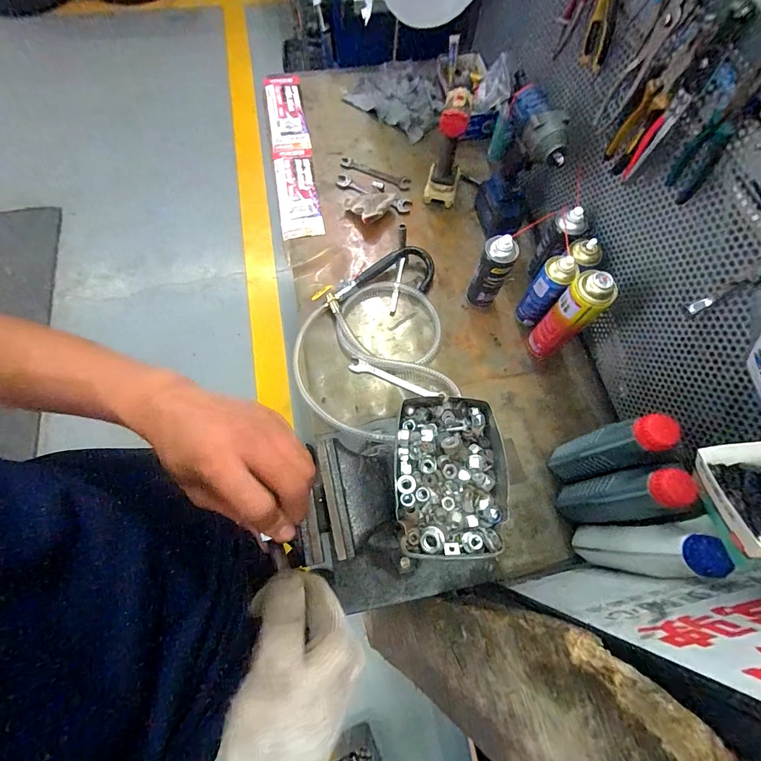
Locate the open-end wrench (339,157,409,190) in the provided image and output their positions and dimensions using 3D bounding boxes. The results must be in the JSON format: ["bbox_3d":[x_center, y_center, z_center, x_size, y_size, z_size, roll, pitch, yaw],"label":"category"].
[{"bbox_3d":[-0.011,-0.538,0.994,0.194,0.015,0.034,26,60,13],"label":"open-end wrench"}]

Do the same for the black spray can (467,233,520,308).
[{"bbox_3d":[0.222,-0.212,0.775,0.060,0.177,0.061,0,69,-1],"label":"black spray can"}]

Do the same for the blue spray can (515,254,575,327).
[{"bbox_3d":[0.324,-0.173,0.770,0.056,0.179,0.054,33,72,11],"label":"blue spray can"}]

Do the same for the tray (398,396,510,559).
[{"bbox_3d":[0.088,0.117,0.480,0.133,0.037,0.191,0,69,-1],"label":"tray"}]

